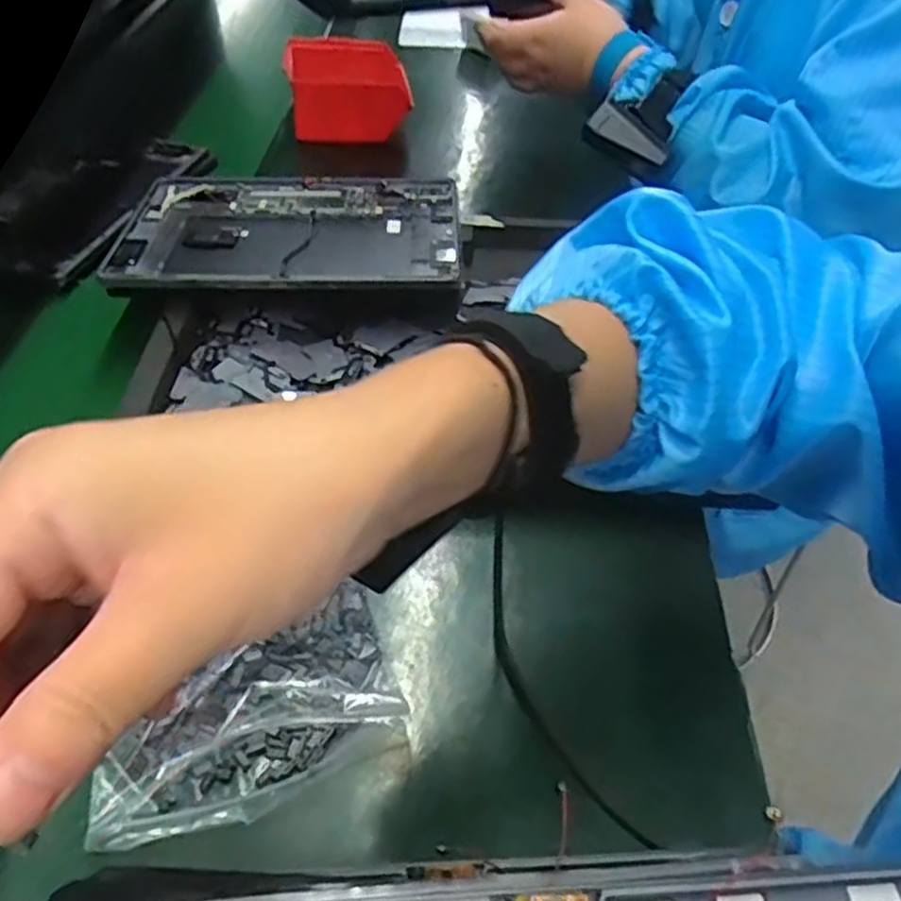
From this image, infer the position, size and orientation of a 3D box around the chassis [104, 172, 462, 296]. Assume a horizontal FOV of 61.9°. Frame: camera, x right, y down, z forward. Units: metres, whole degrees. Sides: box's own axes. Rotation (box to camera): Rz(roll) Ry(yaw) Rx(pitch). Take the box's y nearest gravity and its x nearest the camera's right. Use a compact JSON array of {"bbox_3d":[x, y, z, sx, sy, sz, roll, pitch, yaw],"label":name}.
[{"bbox_3d":[-0.122,-0.174,0.584,0.251,0.015,0.167,-2,45,2],"label":"chassis"}]

